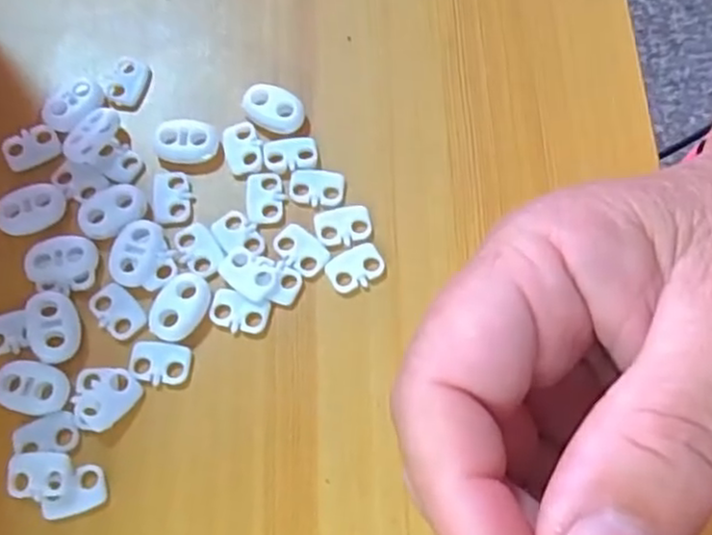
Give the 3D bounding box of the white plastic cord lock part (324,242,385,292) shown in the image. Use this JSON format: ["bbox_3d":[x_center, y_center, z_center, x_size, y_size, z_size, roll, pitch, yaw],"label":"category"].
[{"bbox_3d":[0.000,0.000,0.224,0.018,0.004,0.013,-23,70,-7],"label":"white plastic cord lock part"}]

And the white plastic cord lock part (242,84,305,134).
[{"bbox_3d":[-0.029,-0.055,0.242,0.022,0.006,0.014,15,70,7],"label":"white plastic cord lock part"}]

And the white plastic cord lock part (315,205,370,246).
[{"bbox_3d":[-0.004,-0.014,0.228,0.019,0.004,0.013,-8,69,-1],"label":"white plastic cord lock part"}]

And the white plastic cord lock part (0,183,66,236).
[{"bbox_3d":[-0.106,-0.019,0.229,0.022,0.004,0.014,-28,71,-9],"label":"white plastic cord lock part"}]

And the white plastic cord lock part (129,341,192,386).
[{"bbox_3d":[-0.060,0.028,0.212,0.018,0.004,0.012,4,69,3],"label":"white plastic cord lock part"}]

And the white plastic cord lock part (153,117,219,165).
[{"bbox_3d":[-0.058,-0.044,0.238,0.021,0.005,0.016,7,69,4],"label":"white plastic cord lock part"}]

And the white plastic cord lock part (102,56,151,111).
[{"bbox_3d":[-0.081,-0.066,0.248,0.013,0.004,0.020,10,70,6],"label":"white plastic cord lock part"}]

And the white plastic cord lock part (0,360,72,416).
[{"bbox_3d":[-0.097,0.036,0.209,0.021,0.004,0.015,10,70,6],"label":"white plastic cord lock part"}]

